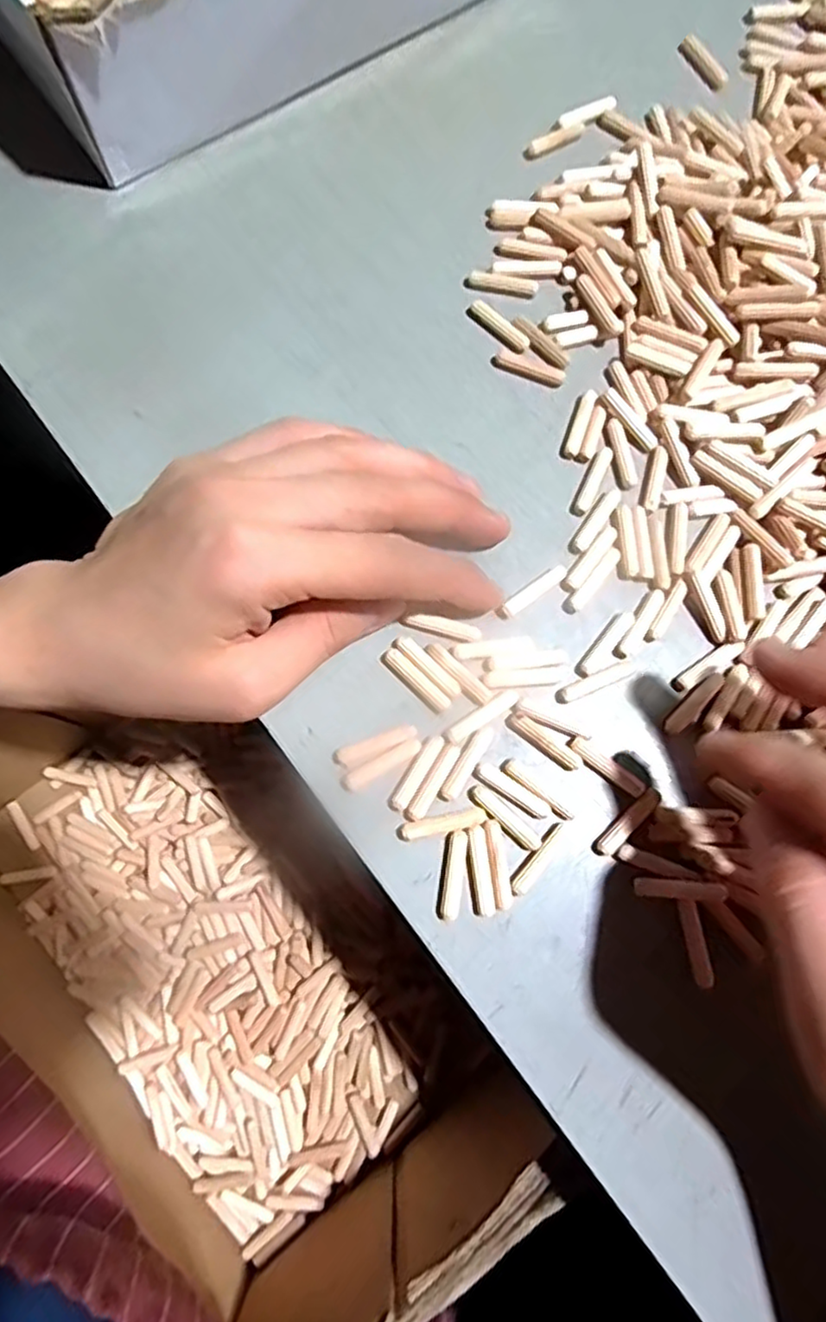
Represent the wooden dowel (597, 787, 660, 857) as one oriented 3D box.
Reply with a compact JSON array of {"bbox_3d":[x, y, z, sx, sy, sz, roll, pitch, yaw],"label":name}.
[{"bbox_3d":[0.076,0.056,0.240,0.030,0.004,0.006,-43,82,-11],"label":"wooden dowel"}]

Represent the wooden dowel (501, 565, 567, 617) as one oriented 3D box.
[{"bbox_3d":[0.046,-0.027,0.258,0.029,0.004,0.006,-36,80,-9],"label":"wooden dowel"}]

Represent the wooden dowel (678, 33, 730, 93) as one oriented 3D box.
[{"bbox_3d":[0.137,-0.282,0.323,0.007,0.008,0.032,-28,79,-8],"label":"wooden dowel"}]

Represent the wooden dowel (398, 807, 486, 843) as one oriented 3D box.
[{"bbox_3d":[0.010,0.056,0.238,0.031,0.004,0.007,-13,77,-5],"label":"wooden dowel"}]

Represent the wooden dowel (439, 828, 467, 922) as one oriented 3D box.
[{"bbox_3d":[0.014,0.074,0.236,0.007,0.004,0.029,8,77,0],"label":"wooden dowel"}]

